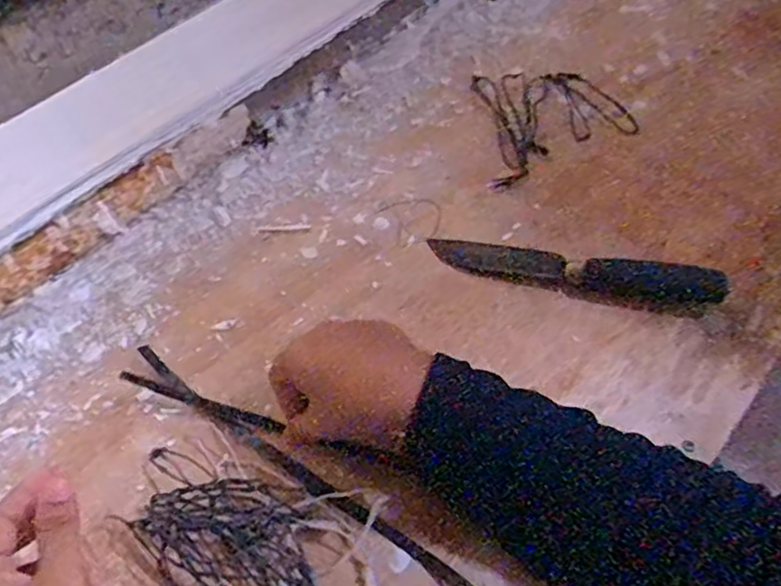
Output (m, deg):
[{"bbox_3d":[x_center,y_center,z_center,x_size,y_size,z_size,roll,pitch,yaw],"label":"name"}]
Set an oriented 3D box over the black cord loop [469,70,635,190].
[{"bbox_3d":[0.154,-0.159,0.640,0.142,0.012,0.147,-7,52,-2],"label":"black cord loop"}]

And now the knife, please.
[{"bbox_3d":[0.138,-0.016,0.524,0.213,0.026,0.031,11,54,11],"label":"knife"}]

